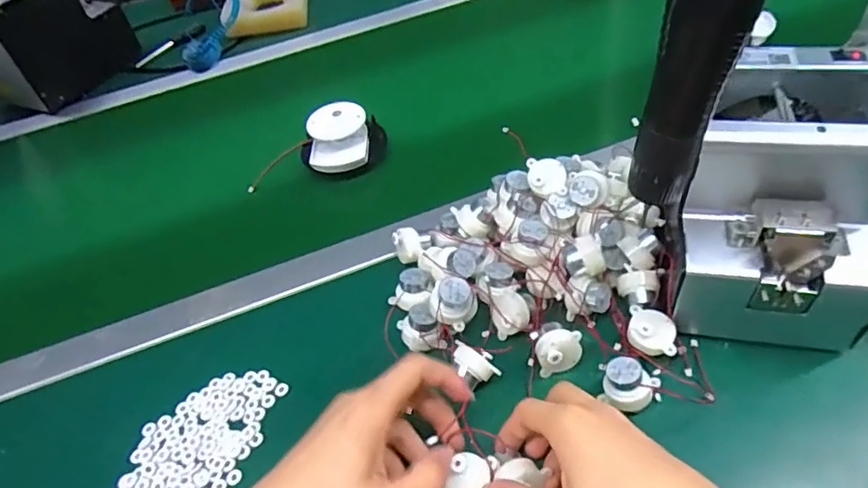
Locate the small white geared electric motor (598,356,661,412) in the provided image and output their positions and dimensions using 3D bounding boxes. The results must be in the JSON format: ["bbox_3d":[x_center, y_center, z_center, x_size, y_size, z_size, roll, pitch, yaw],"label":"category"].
[{"bbox_3d":[0.136,0.099,0.392,0.038,0.022,0.032,22,52,24],"label":"small white geared electric motor"}]

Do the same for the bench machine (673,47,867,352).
[{"bbox_3d":[0.249,-0.032,0.406,0.135,0.146,0.168,12,49,17],"label":"bench machine"}]

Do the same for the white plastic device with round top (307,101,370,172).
[{"bbox_3d":[-0.105,-0.116,0.608,0.078,0.043,0.072,-9,46,-2],"label":"white plastic device with round top"}]

